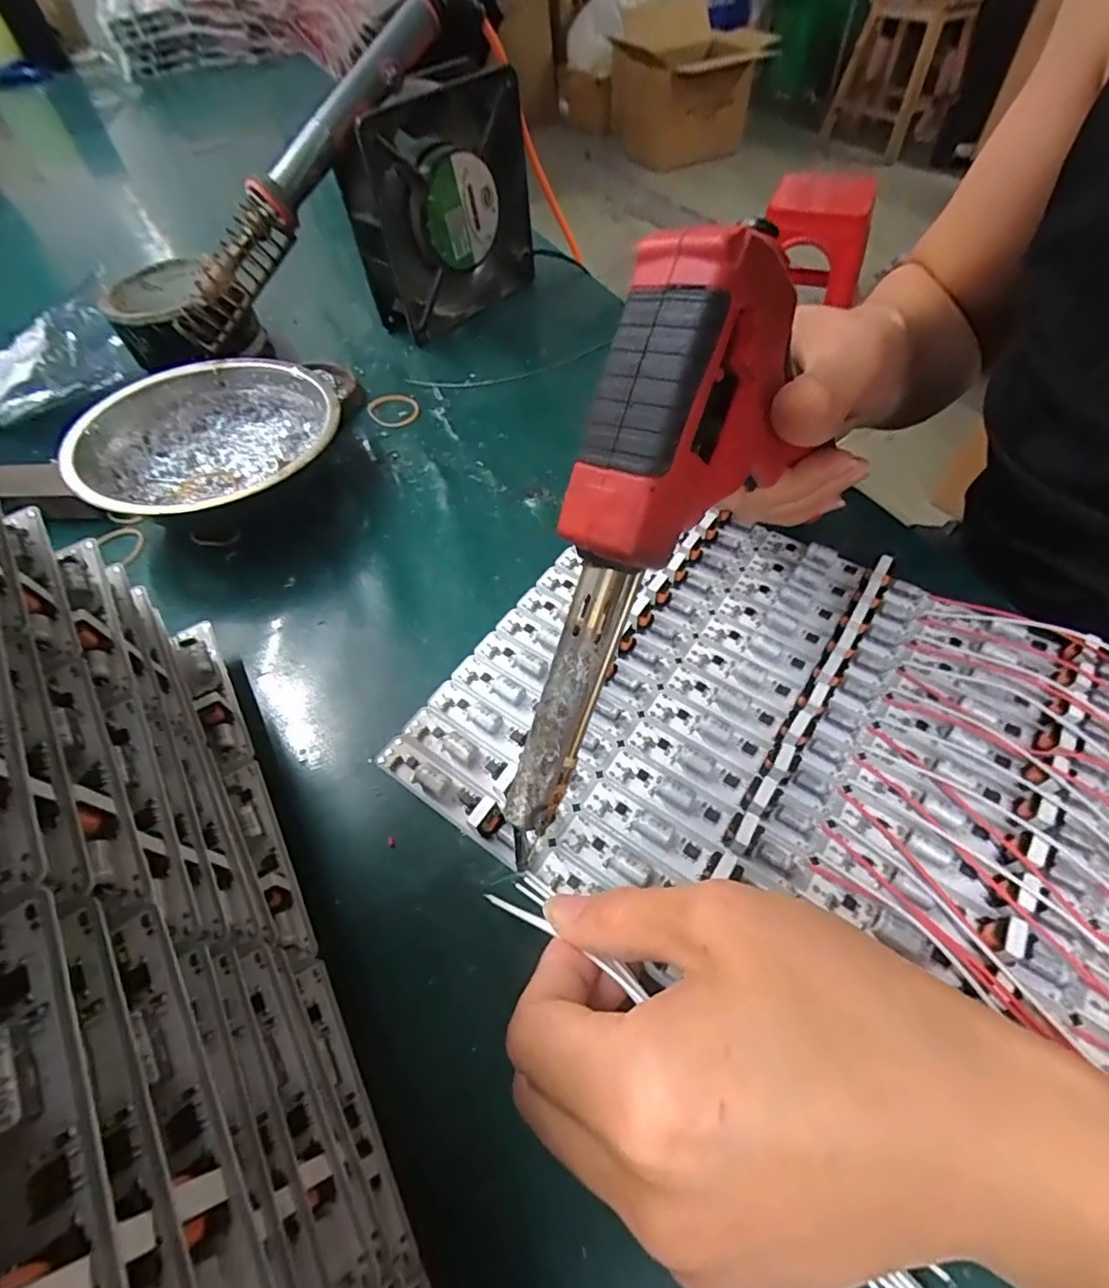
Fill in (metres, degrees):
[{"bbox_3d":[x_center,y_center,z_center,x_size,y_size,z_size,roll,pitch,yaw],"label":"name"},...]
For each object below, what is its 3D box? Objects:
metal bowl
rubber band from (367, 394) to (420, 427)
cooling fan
[{"bbox_3d":[-0.178,-0.102,0.302,0.126,0.037,0.123,-1,55,1],"label":"metal bowl"},{"bbox_3d":[-0.099,-0.145,0.350,0.029,0.004,0.038,-28,59,-17],"label":"rubber band"},{"bbox_3d":[-0.073,-0.278,0.370,0.117,0.123,0.042,-35,61,-20],"label":"cooling fan"}]

